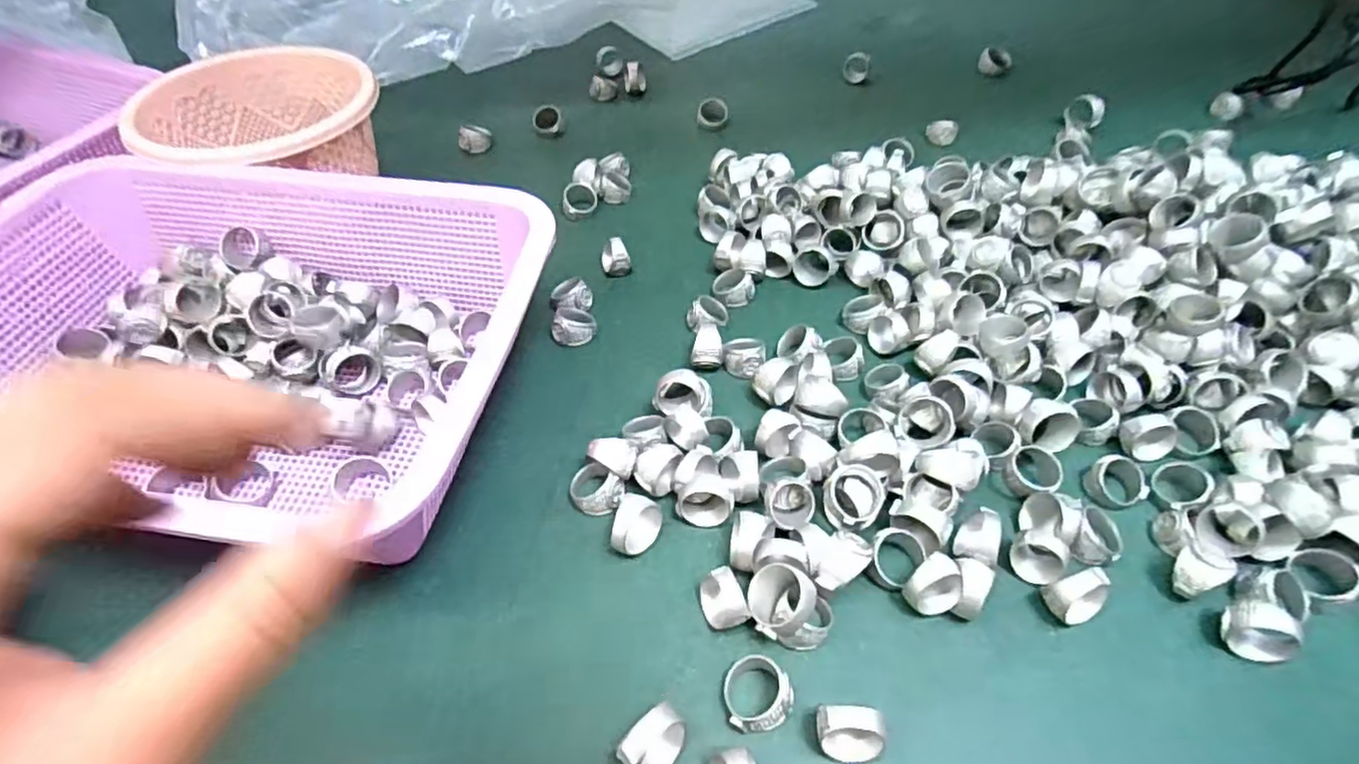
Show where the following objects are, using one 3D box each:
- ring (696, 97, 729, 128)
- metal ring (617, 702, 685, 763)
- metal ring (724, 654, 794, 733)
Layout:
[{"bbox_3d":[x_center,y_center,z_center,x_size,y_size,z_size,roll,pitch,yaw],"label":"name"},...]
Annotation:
[{"bbox_3d":[0.029,-0.233,0.578,0.026,0.018,0.026,0,50,0],"label":"ring"},{"bbox_3d":[-0.008,0.135,0.250,0.015,0.023,0.028,34,57,25],"label":"metal ring"},{"bbox_3d":[0.032,0.123,0.264,0.027,0.015,0.027,0,50,0],"label":"metal ring"}]

